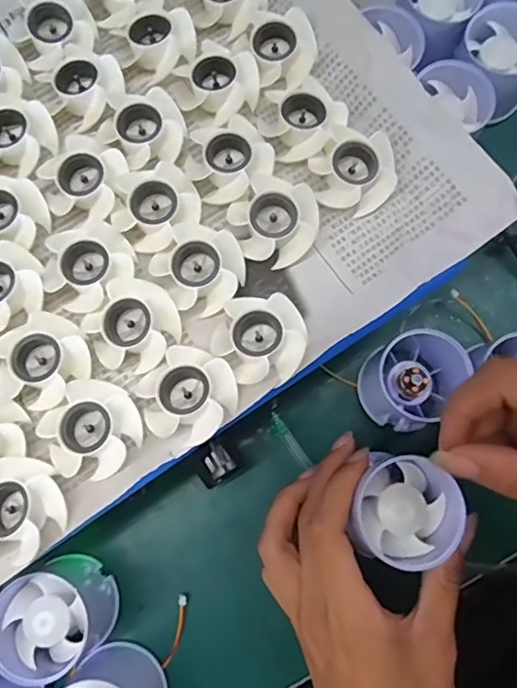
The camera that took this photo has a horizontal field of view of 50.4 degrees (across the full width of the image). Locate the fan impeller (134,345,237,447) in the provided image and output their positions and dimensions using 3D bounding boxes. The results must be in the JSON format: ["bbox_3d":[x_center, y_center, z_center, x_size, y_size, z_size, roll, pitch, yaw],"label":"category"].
[{"bbox_3d":[-0.032,0.023,0.250,0.040,0.017,0.042,0,77,1],"label":"fan impeller"}]

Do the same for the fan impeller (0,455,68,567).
[{"bbox_3d":[-0.107,0.072,0.239,0.042,0.013,0.040,0,77,1],"label":"fan impeller"}]

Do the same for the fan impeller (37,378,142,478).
[{"bbox_3d":[-0.076,0.039,0.250,0.040,0.015,0.043,0,77,1],"label":"fan impeller"}]

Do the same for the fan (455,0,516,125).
[{"bbox_3d":[0.154,-0.182,0.362,0.054,0.048,0.056,40,81,9],"label":"fan"}]

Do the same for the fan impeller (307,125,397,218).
[{"bbox_3d":[0.047,-0.088,0.276,0.040,0.019,0.041,0,77,1],"label":"fan impeller"}]

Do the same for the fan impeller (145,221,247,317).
[{"bbox_3d":[-0.028,-0.038,0.265,0.040,0.012,0.044,-38,79,-7],"label":"fan impeller"}]

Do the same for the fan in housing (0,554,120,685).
[{"bbox_3d":[-0.109,0.148,0.301,0.054,0.049,0.054,-31,78,-6],"label":"fan in housing"}]

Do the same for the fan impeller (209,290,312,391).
[{"bbox_3d":[0.002,-0.003,0.256,0.040,0.015,0.043,1,73,-2],"label":"fan impeller"}]

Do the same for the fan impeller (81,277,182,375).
[{"bbox_3d":[-0.059,-0.008,0.259,0.041,0.016,0.041,0,77,1],"label":"fan impeller"}]

